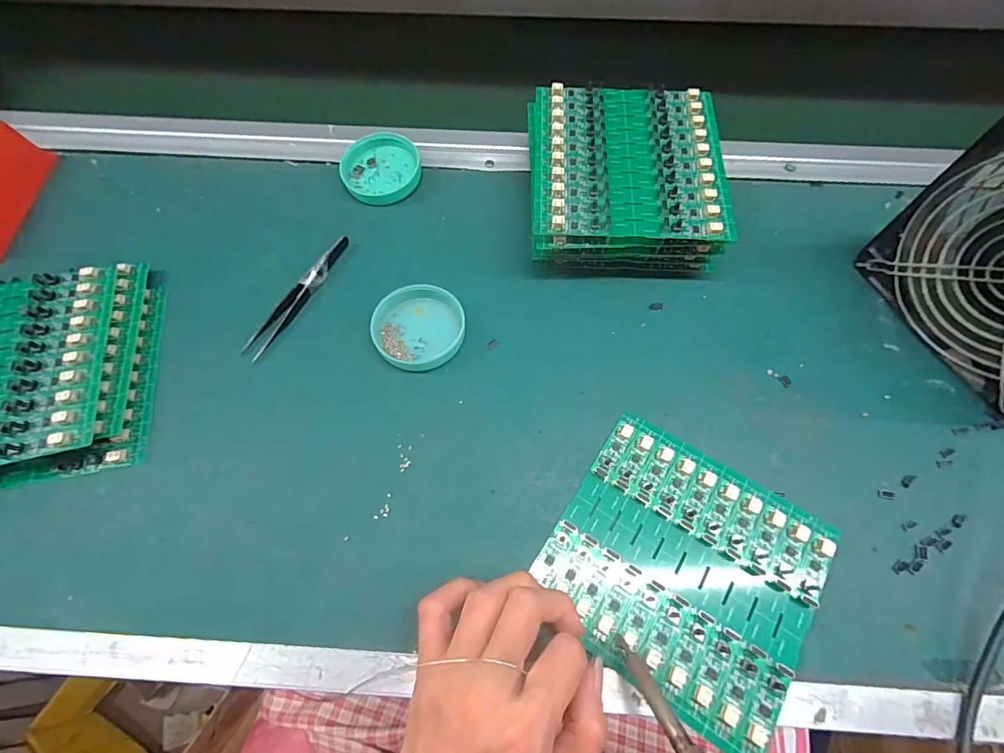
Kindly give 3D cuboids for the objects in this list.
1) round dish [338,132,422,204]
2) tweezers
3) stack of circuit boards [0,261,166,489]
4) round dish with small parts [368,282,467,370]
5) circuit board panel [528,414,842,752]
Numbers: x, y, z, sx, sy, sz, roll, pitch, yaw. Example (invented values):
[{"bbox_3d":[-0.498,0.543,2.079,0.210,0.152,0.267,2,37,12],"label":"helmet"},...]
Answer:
[{"bbox_3d":[-0.106,-0.180,0.386,0.065,0.020,0.065,0,66,1],"label":"round dish"},{"bbox_3d":[-0.152,-0.063,0.337,0.016,0.010,0.114,25,69,12],"label":"tweezers"},{"bbox_3d":[-0.318,-0.004,0.302,0.143,0.029,0.150,-12,66,-4],"label":"stack of circuit boards"},{"bbox_3d":[-0.059,-0.036,0.322,0.063,0.017,0.062,0,66,1],"label":"round dish with small parts"},{"bbox_3d":[0.105,0.106,0.257,0.139,0.007,0.131,31,69,16],"label":"circuit board panel"}]

